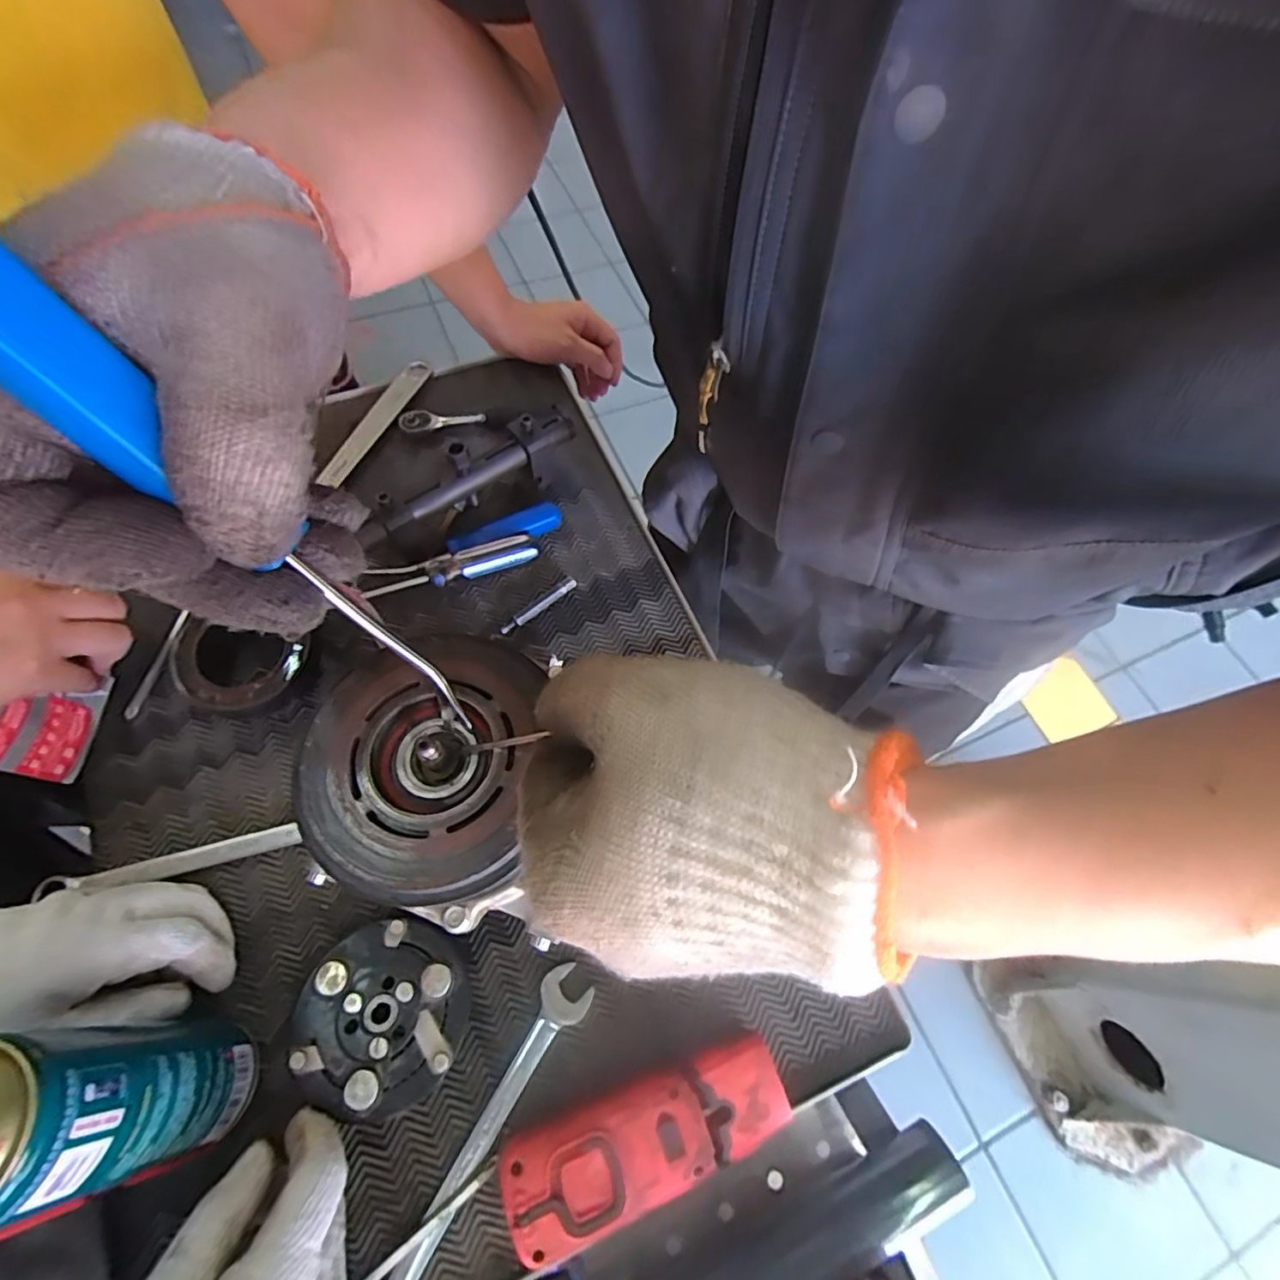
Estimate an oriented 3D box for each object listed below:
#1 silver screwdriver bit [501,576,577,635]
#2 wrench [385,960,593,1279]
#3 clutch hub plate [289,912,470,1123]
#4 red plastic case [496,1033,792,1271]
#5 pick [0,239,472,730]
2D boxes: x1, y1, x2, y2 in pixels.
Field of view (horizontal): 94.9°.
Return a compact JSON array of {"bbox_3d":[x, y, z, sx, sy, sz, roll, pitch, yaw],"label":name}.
[{"bbox_3d":[-0.085,-0.029,0.493,0.073,0.007,0.011,-38,73,-19],"label":"silver screwdriver bit"},{"bbox_3d":[-0.092,0.290,0.339,0.029,0.016,0.197,30,67,10],"label":"wrench"},{"bbox_3d":[-0.154,0.223,0.352,0.096,0.024,0.096,1,65,-3],"label":"clutch hub plate"},{"bbox_3d":[0.005,0.283,0.334,0.160,0.024,0.058,-18,67,-11],"label":"red plastic case"},{"bbox_3d":[-0.108,-0.029,0.179,0.019,0.194,0.023,13,62,30],"label":"pick"}]

